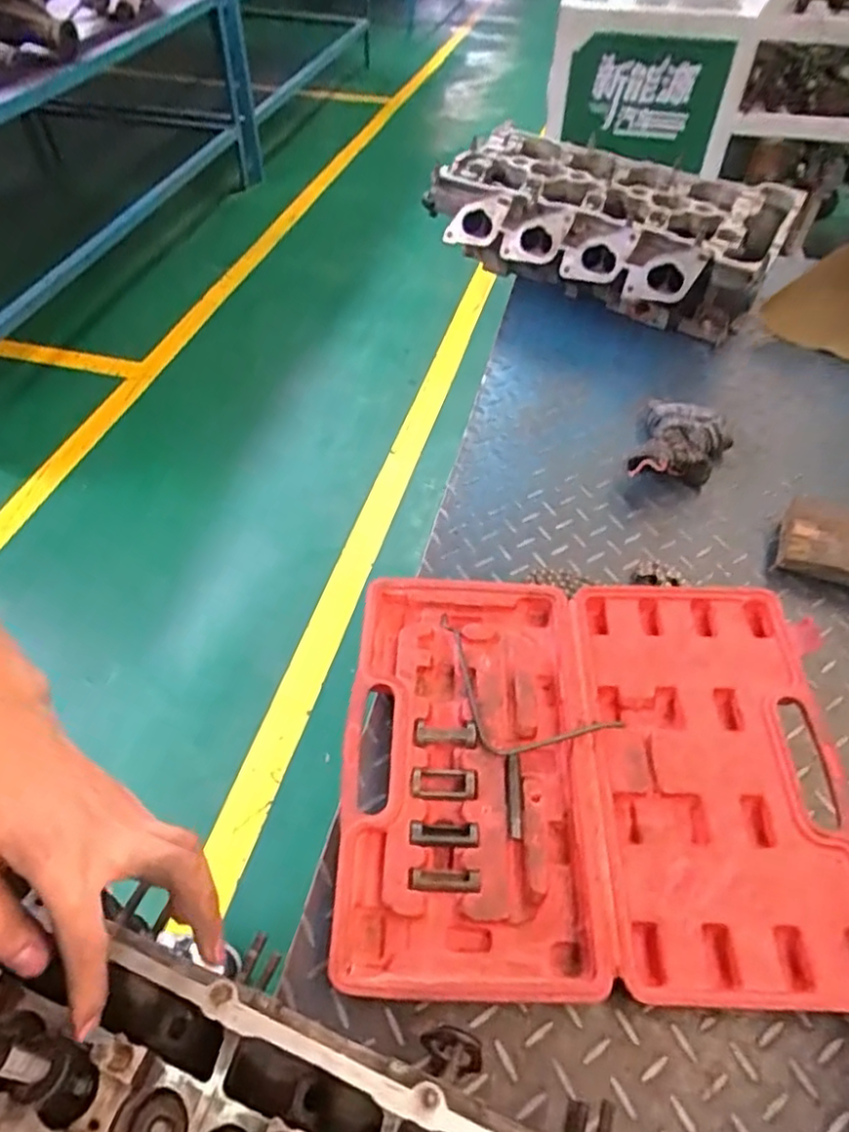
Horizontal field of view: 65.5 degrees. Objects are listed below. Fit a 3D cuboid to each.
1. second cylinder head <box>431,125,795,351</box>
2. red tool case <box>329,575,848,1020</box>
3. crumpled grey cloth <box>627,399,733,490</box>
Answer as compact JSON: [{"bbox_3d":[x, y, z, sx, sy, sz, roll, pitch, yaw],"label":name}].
[{"bbox_3d":[0.264,-0.495,0.973,0.478,0.151,0.244,25,55,19],"label":"second cylinder head"},{"bbox_3d":[0.137,0.160,0.545,0.400,0.037,0.340,1,50,0],"label":"red tool case"},{"bbox_3d":[0.307,-0.143,0.789,0.106,0.050,0.152,19,53,15],"label":"crumpled grey cloth"}]

